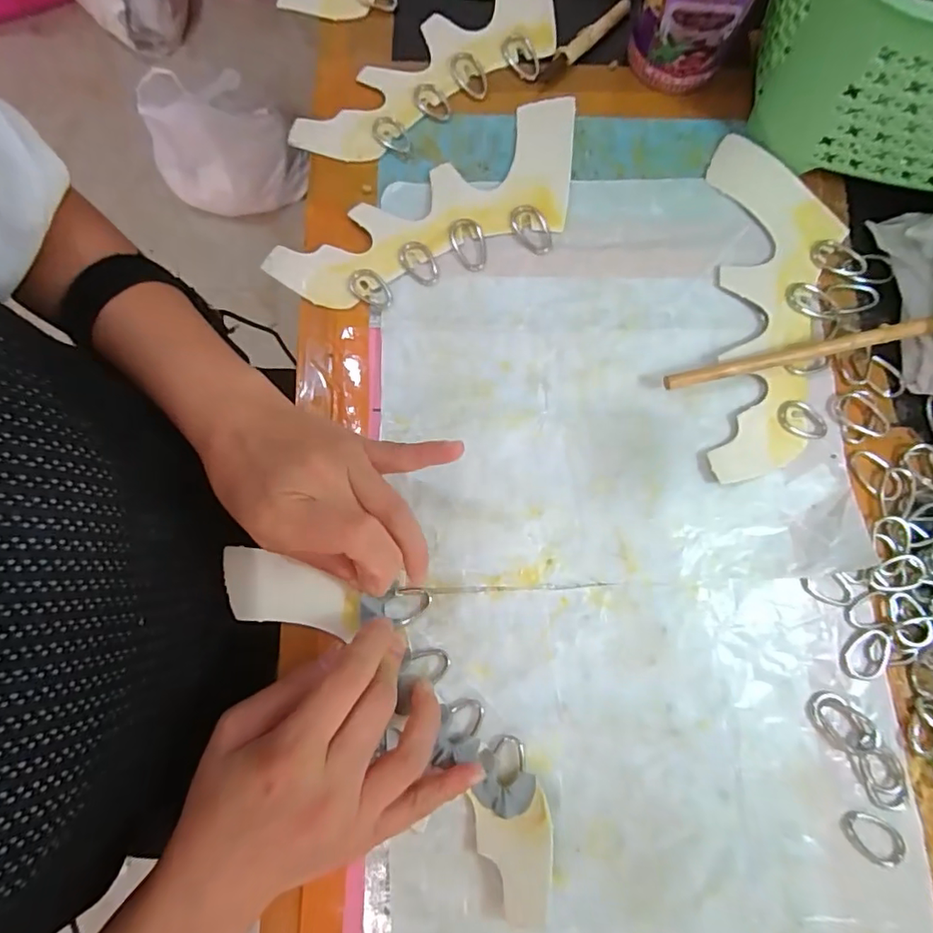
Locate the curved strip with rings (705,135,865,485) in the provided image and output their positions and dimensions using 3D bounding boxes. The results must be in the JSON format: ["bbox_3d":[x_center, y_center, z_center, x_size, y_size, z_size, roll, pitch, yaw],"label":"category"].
[{"bbox_3d":[0.194,-0.099,0.323,0.085,0.009,0.222,5,79,1],"label":"curved strip with rings"}]

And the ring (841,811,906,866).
[{"bbox_3d":[0.206,0.188,0.266,0.032,0.007,0.020,34,81,6],"label":"ring"}]

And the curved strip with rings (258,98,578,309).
[{"bbox_3d":[-0.015,-0.158,0.336,0.217,0.006,0.088,-29,81,-5],"label":"curved strip with rings"}]

